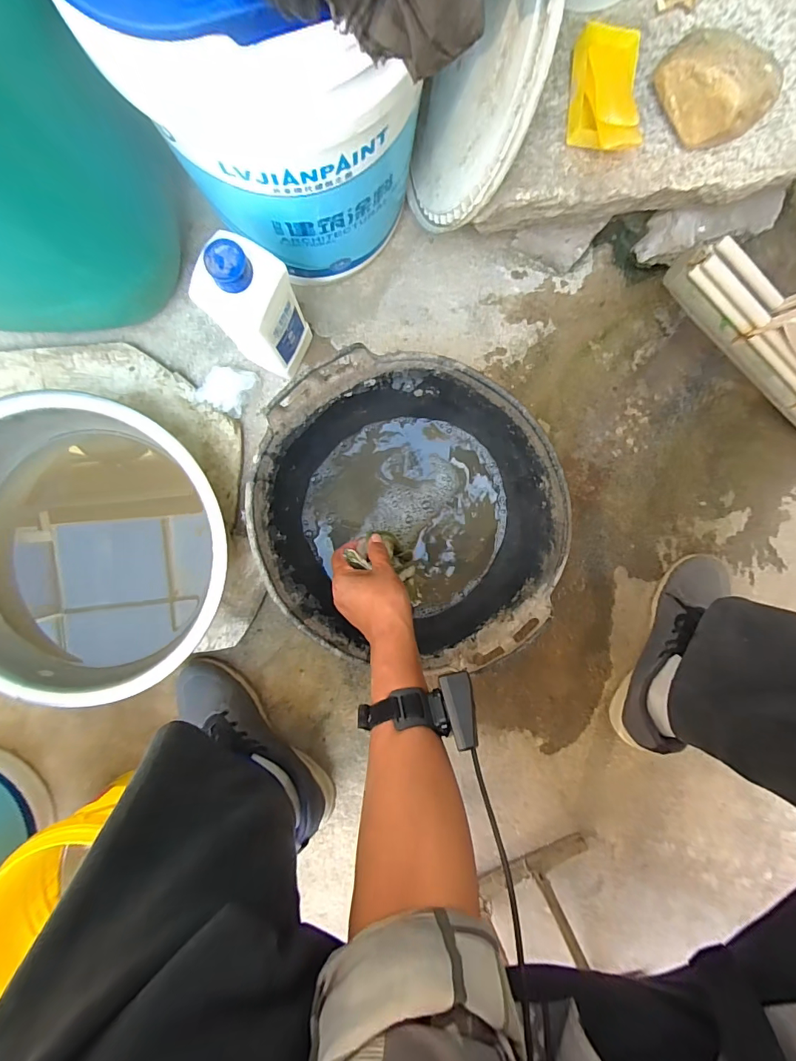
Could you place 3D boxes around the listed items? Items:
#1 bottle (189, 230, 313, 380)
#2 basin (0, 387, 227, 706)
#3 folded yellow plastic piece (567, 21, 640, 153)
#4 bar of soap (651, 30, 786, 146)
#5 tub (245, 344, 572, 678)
[{"bbox_3d":[-0.163,-0.257,0.502,0.073,0.231,0.071,22,92,-1],"label":"bottle"},{"bbox_3d":[-0.409,0.029,0.562,0.382,0.133,0.383,0,92,0],"label":"basin"},{"bbox_3d":[0.223,-0.471,0.453,0.067,0.029,0.122,1,92,0],"label":"folded yellow plastic piece"},{"bbox_3d":[0.333,-0.469,0.442,0.120,0.054,0.078,29,92,-1],"label":"bar of soap"},{"bbox_3d":[0.020,-0.020,0.566,0.380,0.166,0.352,0,92,0],"label":"tub"}]

